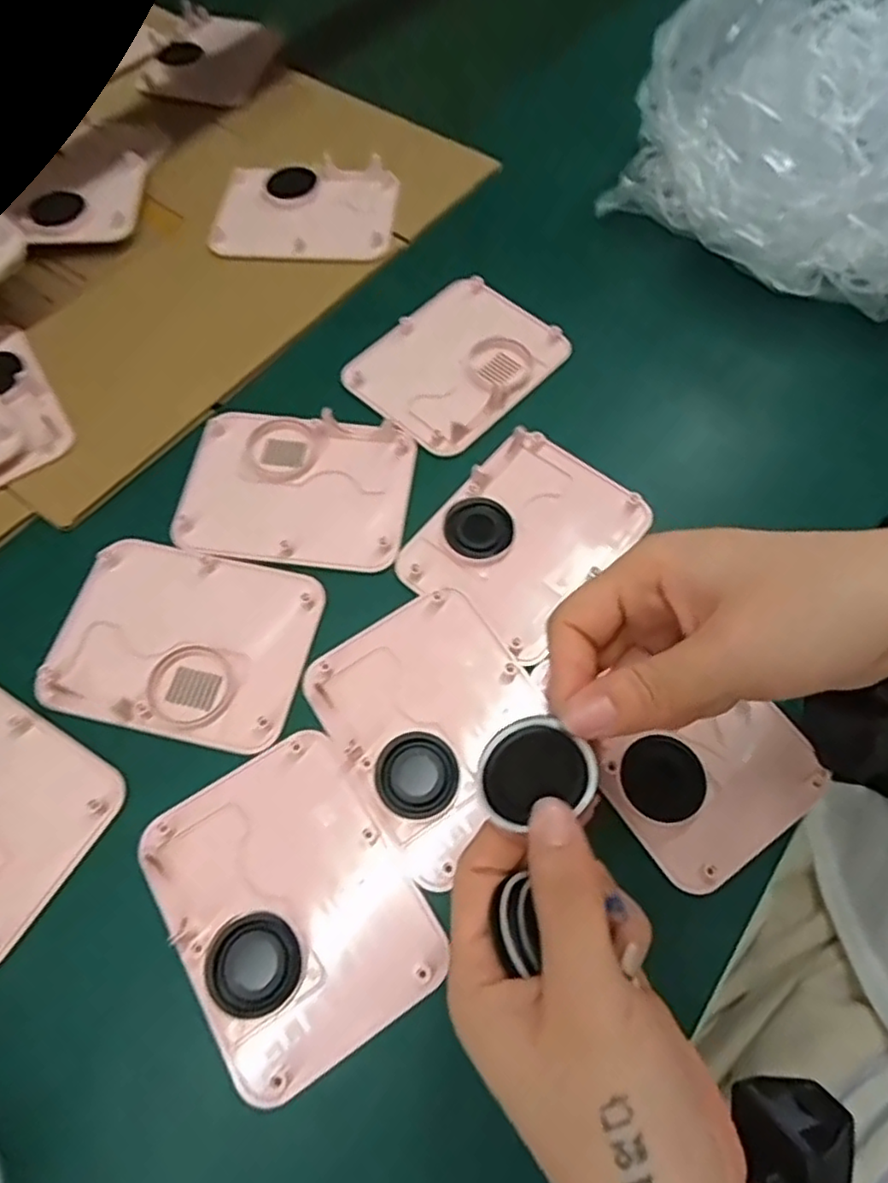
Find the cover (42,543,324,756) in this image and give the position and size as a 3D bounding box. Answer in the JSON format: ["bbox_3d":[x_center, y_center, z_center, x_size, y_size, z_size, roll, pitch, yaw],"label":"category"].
[{"bbox_3d":[-0.132,0.023,0.340,0.122,0.009,0.095,12,65,5],"label":"cover"}]

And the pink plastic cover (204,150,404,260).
[{"bbox_3d":[-0.099,-0.274,0.480,0.126,0.014,0.093,5,65,2],"label":"pink plastic cover"}]

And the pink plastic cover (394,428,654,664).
[{"bbox_3d":[0.046,-0.032,0.367,0.092,0.009,0.123,37,70,16],"label":"pink plastic cover"}]

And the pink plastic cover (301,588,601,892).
[{"bbox_3d":[-0.002,0.063,0.321,0.096,0.008,0.120,-31,69,-14],"label":"pink plastic cover"}]

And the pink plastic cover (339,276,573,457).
[{"bbox_3d":[0.009,-0.148,0.423,0.096,0.012,0.126,38,70,16],"label":"pink plastic cover"}]

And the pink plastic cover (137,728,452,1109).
[{"bbox_3d":[-0.067,0.133,0.288,0.095,0.007,0.124,-31,69,-14],"label":"pink plastic cover"}]

